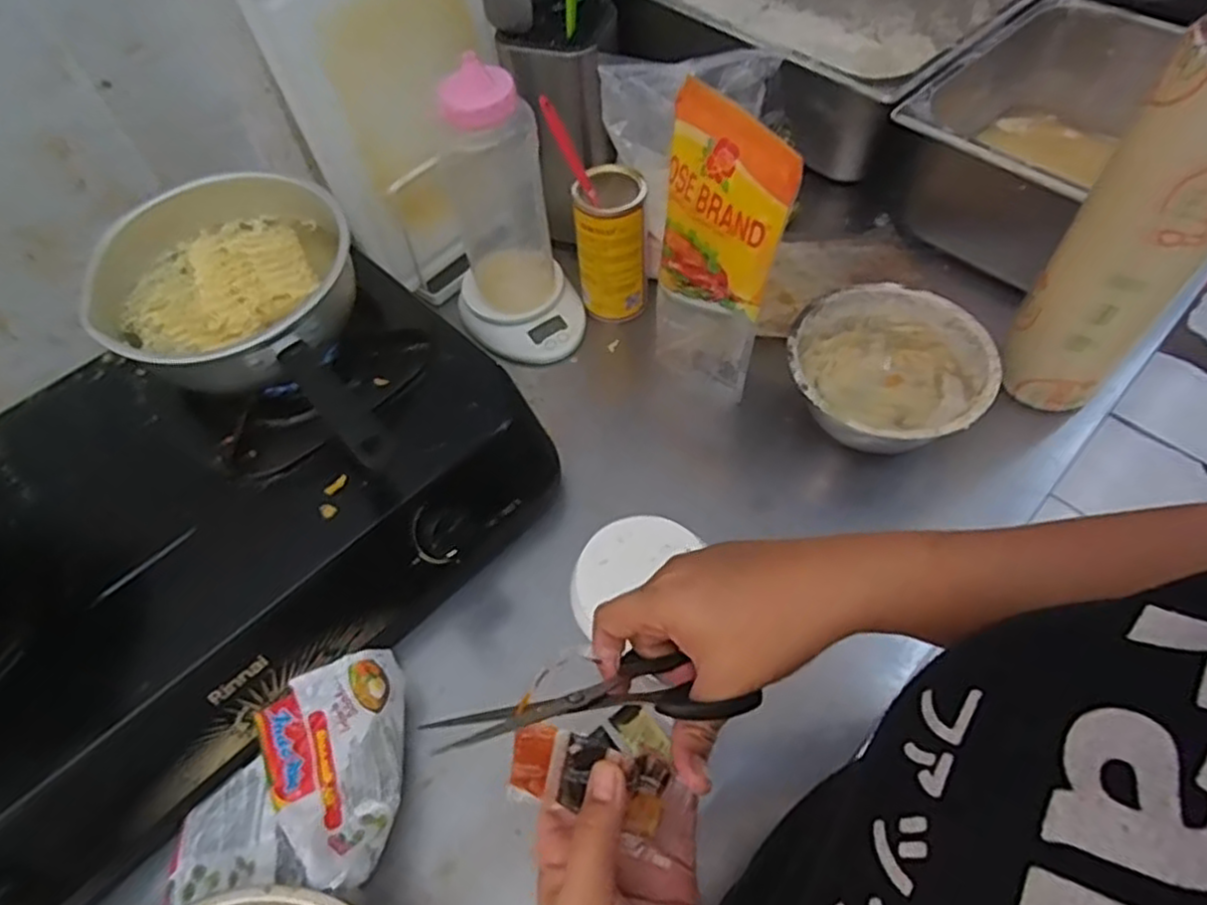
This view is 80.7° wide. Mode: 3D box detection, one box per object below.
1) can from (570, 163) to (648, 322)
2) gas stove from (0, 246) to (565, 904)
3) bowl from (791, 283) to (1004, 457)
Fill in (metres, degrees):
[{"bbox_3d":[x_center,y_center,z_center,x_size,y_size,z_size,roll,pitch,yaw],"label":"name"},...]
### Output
[{"bbox_3d":[0.009,-0.209,0.721,0.067,0.137,0.073,-2,57,2],"label":"can"},{"bbox_3d":[-0.348,0.077,0.550,0.349,0.110,0.586,37,66,24],"label":"gas stove"},{"bbox_3d":[0.253,-0.065,0.648,0.167,0.087,0.159,-2,57,2],"label":"bowl"}]

